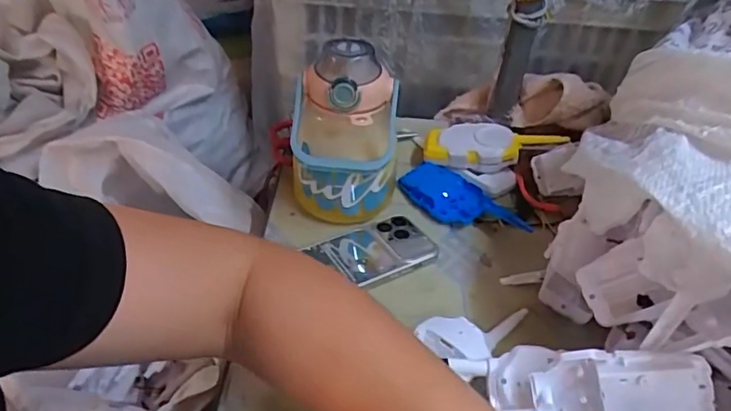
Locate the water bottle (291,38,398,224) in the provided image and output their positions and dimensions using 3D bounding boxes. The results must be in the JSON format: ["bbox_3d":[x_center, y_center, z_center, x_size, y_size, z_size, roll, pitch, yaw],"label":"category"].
[{"bbox_3d":[-0.021,-0.071,0.543,0.102,0.179,0.085,3,37,-1],"label":"water bottle"}]

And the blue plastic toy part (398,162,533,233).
[{"bbox_3d":[0.103,-0.006,0.604,0.062,0.021,0.150,-26,46,-33],"label":"blue plastic toy part"}]

